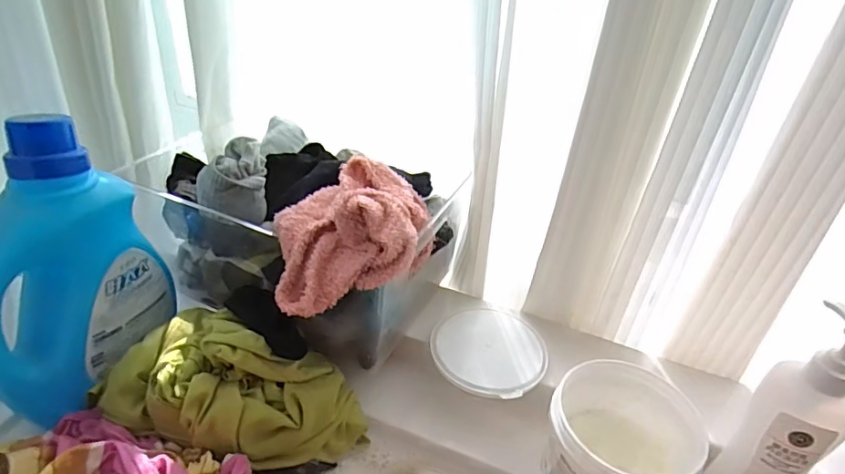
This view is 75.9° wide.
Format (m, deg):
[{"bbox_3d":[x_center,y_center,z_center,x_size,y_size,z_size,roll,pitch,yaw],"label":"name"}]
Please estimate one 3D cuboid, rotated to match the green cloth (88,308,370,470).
[{"bbox_3d":[-0.183,0.149,0.515,0.240,0.124,0.134,17,38,16],"label":"green cloth"}]

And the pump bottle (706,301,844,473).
[{"bbox_3d":[0.303,0.157,0.446,0.071,0.231,0.066,-21,44,-31],"label":"pump bottle"}]

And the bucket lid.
[{"bbox_3d":[0.073,0.119,0.598,0.122,0.016,0.131,9,37,5],"label":"bucket lid"}]

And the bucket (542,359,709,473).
[{"bbox_3d":[0.174,0.202,0.501,0.117,0.107,0.120,3,37,-2],"label":"bucket"}]

